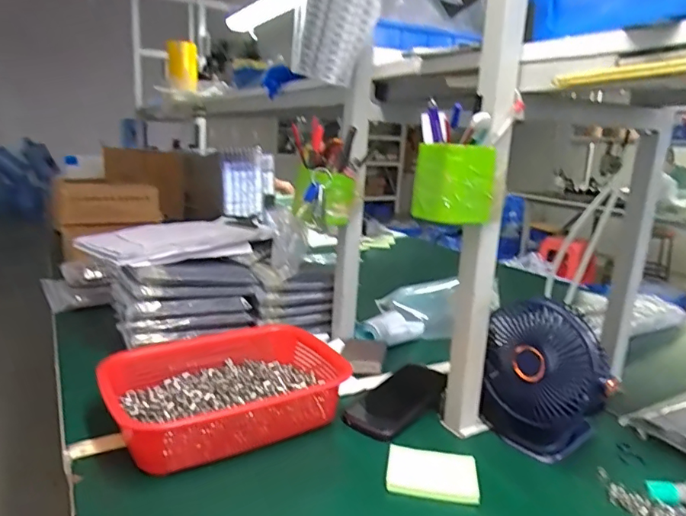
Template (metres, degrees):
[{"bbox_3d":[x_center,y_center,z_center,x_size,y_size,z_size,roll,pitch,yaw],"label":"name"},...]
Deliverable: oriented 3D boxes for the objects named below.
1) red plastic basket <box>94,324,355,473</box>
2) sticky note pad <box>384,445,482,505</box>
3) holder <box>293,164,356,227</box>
[{"bbox_3d":[-0.140,0.171,0.656,0.291,0.081,0.215,-5,17,-29],"label":"red plastic basket"},{"bbox_3d":[0.098,0.236,0.554,0.097,0.014,0.067,5,15,8],"label":"sticky note pad"},{"bbox_3d":[-0.029,-0.093,0.787,0.080,0.081,0.086,9,14,20],"label":"holder"}]

